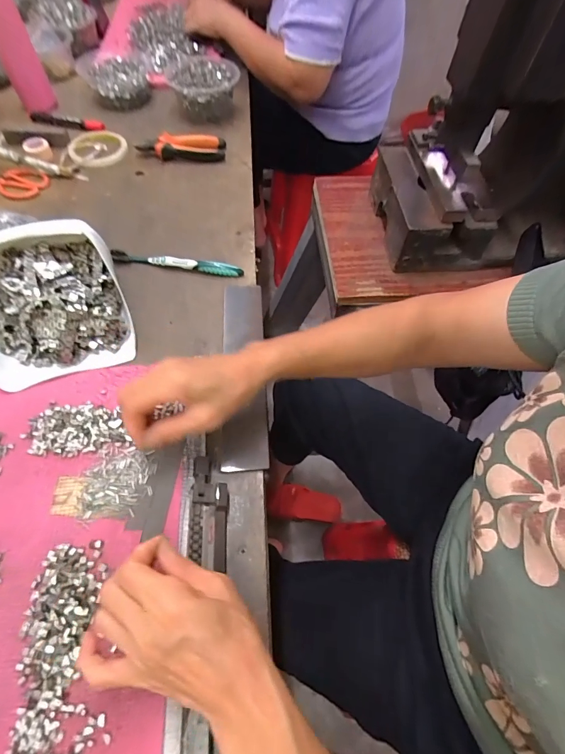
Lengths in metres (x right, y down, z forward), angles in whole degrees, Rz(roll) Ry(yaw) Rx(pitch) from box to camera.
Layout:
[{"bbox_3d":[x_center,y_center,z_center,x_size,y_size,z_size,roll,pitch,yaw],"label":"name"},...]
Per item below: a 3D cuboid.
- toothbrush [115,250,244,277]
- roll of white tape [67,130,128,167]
[{"bbox_3d":[-0.145,-0.156,0.511,0.178,0.020,0.014,7,59,1],"label":"toothbrush"},{"bbox_3d":[-0.320,-0.400,0.649,0.097,0.014,0.107,-28,65,-19],"label":"roll of white tape"}]

